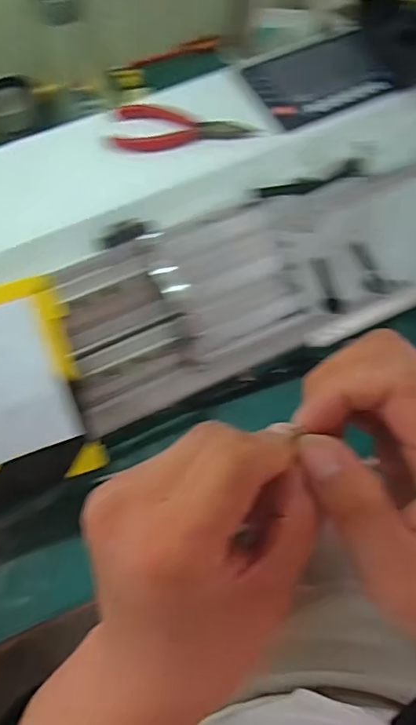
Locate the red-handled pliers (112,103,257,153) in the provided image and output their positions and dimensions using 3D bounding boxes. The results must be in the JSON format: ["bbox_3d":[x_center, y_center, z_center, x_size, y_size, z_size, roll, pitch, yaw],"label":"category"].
[{"bbox_3d":[-0.022,-0.194,0.423,0.118,0.016,0.039,9,64,6],"label":"red-handled pliers"}]

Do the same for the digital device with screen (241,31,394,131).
[{"bbox_3d":[0.097,-0.255,0.449,0.114,0.009,0.093,-21,65,-8],"label":"digital device with screen"}]

